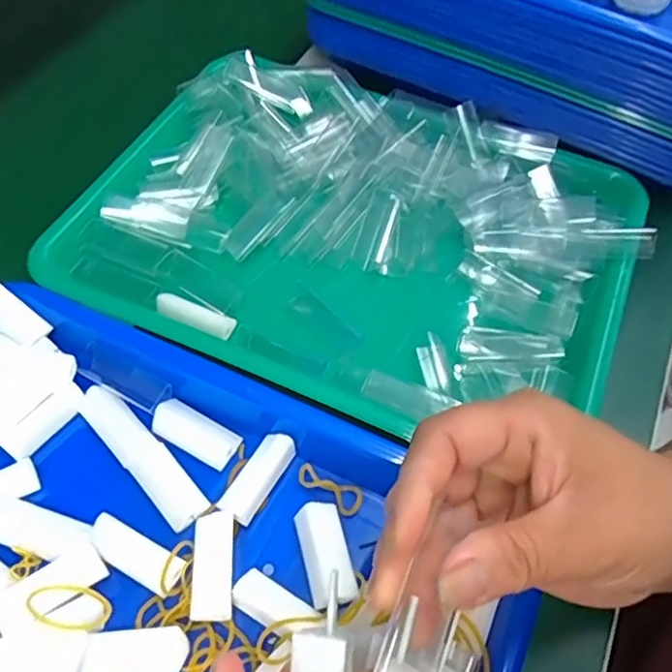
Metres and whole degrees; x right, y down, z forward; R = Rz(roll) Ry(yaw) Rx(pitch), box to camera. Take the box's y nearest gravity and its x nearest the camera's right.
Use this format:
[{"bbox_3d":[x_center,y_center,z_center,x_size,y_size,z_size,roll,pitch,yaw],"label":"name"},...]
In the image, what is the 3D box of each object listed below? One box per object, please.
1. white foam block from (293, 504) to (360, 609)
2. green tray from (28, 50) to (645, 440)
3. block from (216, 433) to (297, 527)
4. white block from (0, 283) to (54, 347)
[{"bbox_3d":[-0.005,0.102,0.287,0.020,0.011,0.045,-13,58,-10],"label":"white foam block"},{"bbox_3d":[0.012,-0.067,0.386,0.324,0.033,0.236,21,59,12],"label":"green tray"},{"bbox_3d":[-0.040,0.070,0.308,0.020,0.011,0.047,27,60,15],"label":"block"},{"bbox_3d":[-0.181,-0.013,0.336,0.046,0.009,0.021,39,63,-12],"label":"white block"}]

